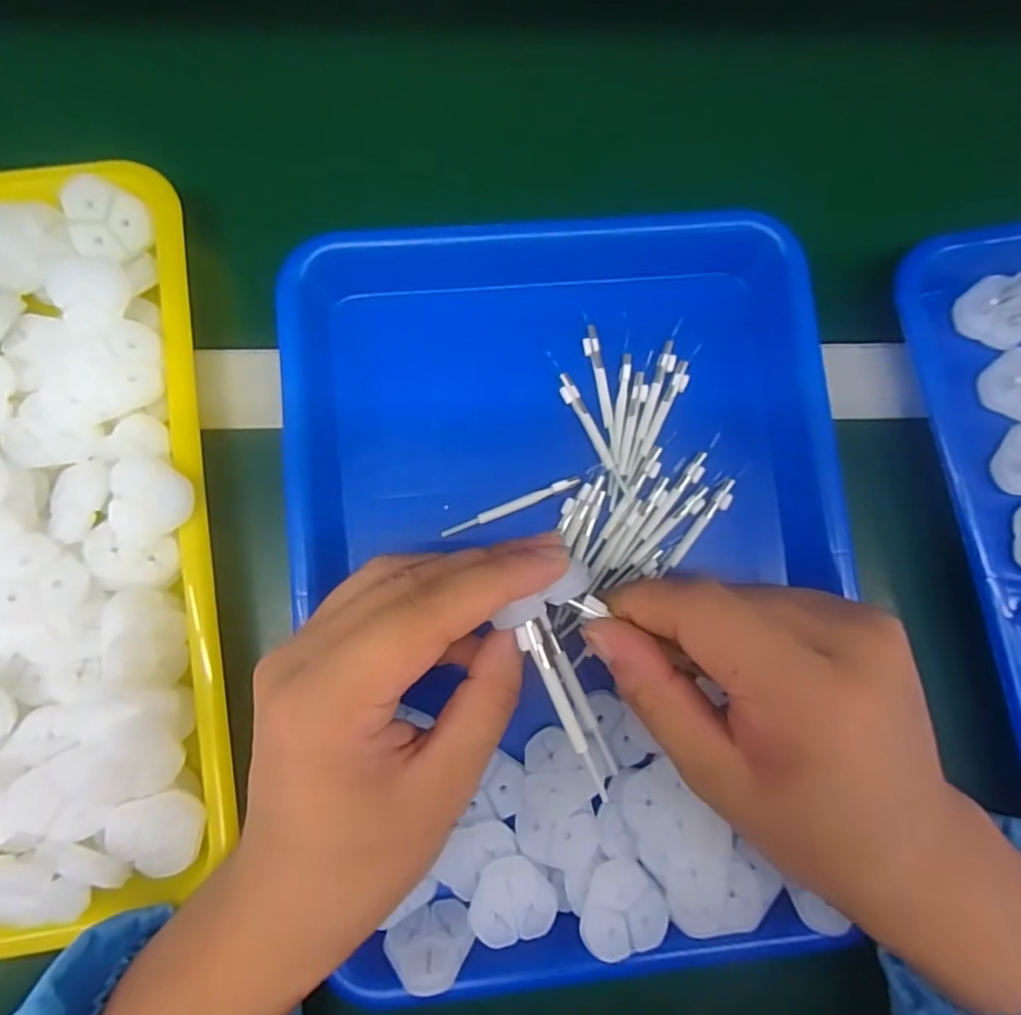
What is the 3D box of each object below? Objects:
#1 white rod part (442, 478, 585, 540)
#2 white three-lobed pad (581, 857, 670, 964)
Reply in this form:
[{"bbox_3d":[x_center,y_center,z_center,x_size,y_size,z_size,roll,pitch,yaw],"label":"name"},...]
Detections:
[{"bbox_3d":[0.000,0.000,0.288,0.069,0.005,0.005,-22,85,-5],"label":"white rod part"},{"bbox_3d":[0.048,0.167,0.246,0.035,0.006,0.035,21,83,-1],"label":"white three-lobed pad"}]

